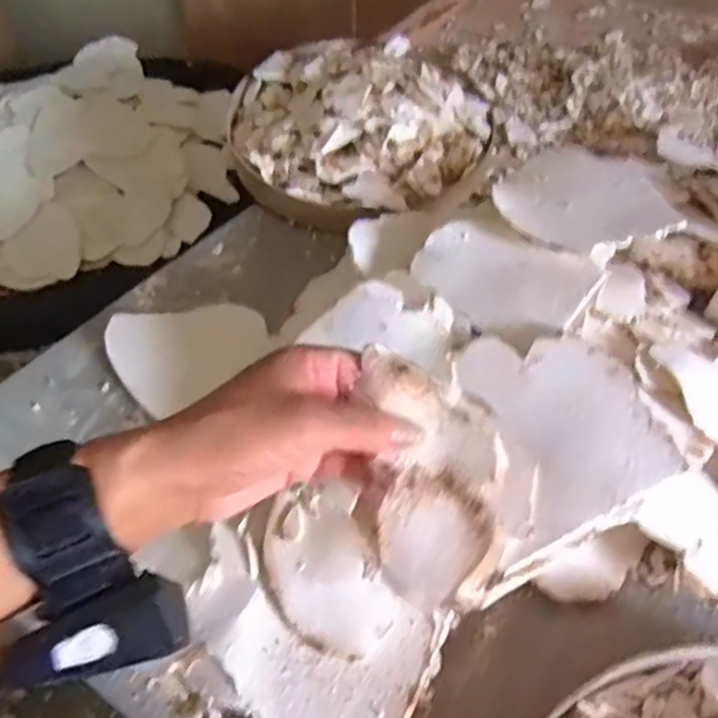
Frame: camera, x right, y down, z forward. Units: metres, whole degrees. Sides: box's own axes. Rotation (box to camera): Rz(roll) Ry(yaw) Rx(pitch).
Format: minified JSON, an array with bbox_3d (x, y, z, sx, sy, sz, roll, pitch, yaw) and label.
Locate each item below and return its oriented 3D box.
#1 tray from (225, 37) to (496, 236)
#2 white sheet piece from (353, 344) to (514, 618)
[{"bbox_3d":[0.003,-0.262,0.764,0.289,0.103,0.257,-7,48,-3],"label":"tray"},{"bbox_3d":[0.035,0.055,0.320,0.060,0.007,0.118,-7,89,15],"label":"white sheet piece"}]

